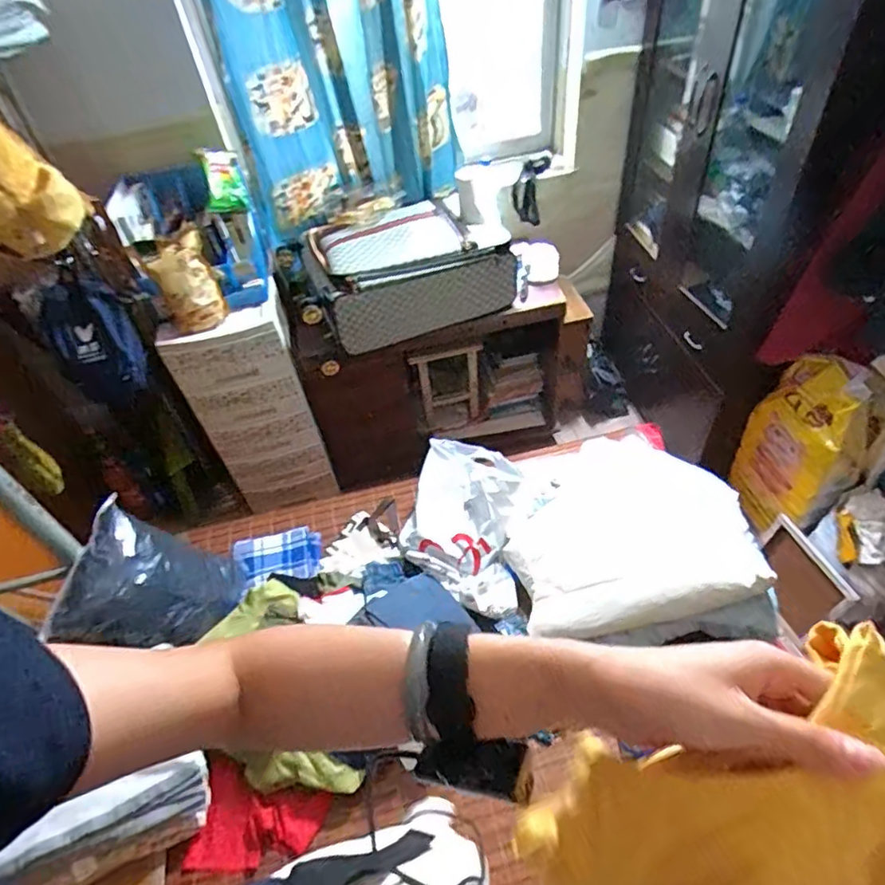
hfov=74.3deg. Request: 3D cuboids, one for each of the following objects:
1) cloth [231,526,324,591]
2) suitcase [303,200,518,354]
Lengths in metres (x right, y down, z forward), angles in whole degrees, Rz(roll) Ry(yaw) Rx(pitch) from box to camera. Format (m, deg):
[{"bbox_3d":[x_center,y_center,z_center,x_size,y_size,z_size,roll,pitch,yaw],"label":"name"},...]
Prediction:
[{"bbox_3d":[-0.467,0.317,1.640,0.248,0.033,0.155,-9,48,-2],"label":"cloth"},{"bbox_3d":[-0.091,-0.491,1.733,0.556,0.295,0.272,-14,49,-6],"label":"suitcase"}]

